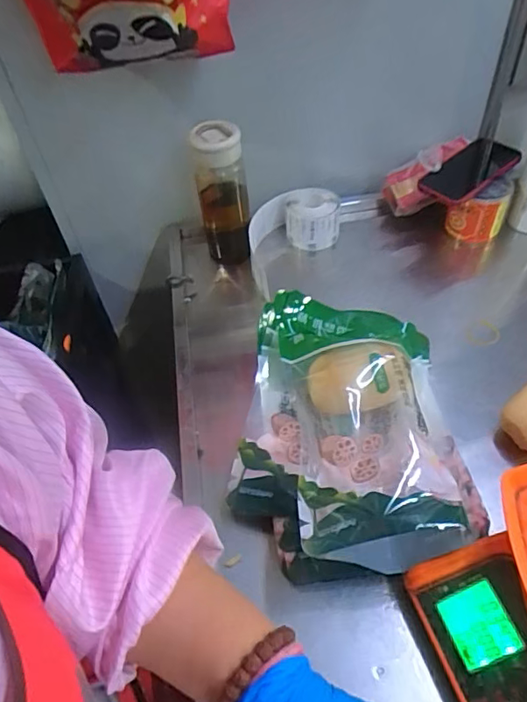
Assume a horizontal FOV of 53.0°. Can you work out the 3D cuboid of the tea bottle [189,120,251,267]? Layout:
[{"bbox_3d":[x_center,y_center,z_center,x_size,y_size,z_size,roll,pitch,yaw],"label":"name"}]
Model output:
[{"bbox_3d":[-0.062,-0.228,0.800,0.074,0.218,0.064,-7,50,-1],"label":"tea bottle"}]

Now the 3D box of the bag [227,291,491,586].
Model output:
[{"bbox_3d":[0.086,0.060,0.589,0.236,0.097,0.336,-4,51,2],"label":"bag"}]

